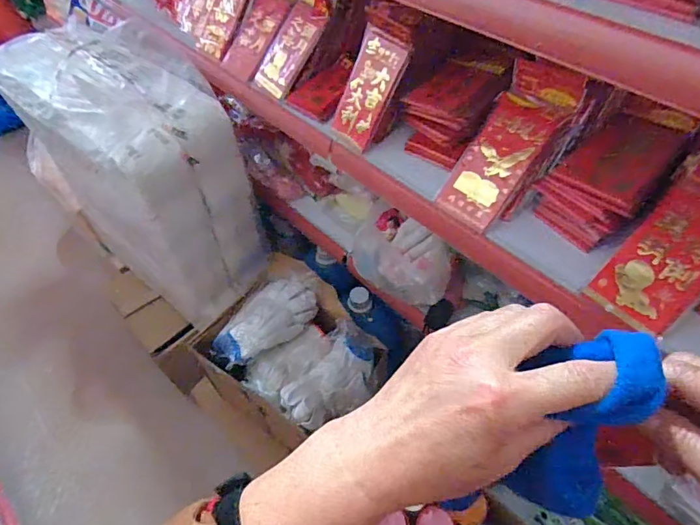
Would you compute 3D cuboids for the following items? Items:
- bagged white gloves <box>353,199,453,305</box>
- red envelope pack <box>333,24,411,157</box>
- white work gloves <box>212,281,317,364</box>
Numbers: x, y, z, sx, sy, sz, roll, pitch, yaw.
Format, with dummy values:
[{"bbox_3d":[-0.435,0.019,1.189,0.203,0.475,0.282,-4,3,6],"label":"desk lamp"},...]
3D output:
[{"bbox_3d":[0.089,-0.010,0.805,0.112,0.086,0.156,-39,60,-22],"label":"bagged white gloves"},{"bbox_3d":[0.026,-0.265,0.726,0.099,0.167,0.013,42,30,28],"label":"red envelope pack"},{"bbox_3d":[-0.182,0.121,0.988,0.143,0.067,0.231,36,64,27],"label":"white work gloves"}]

